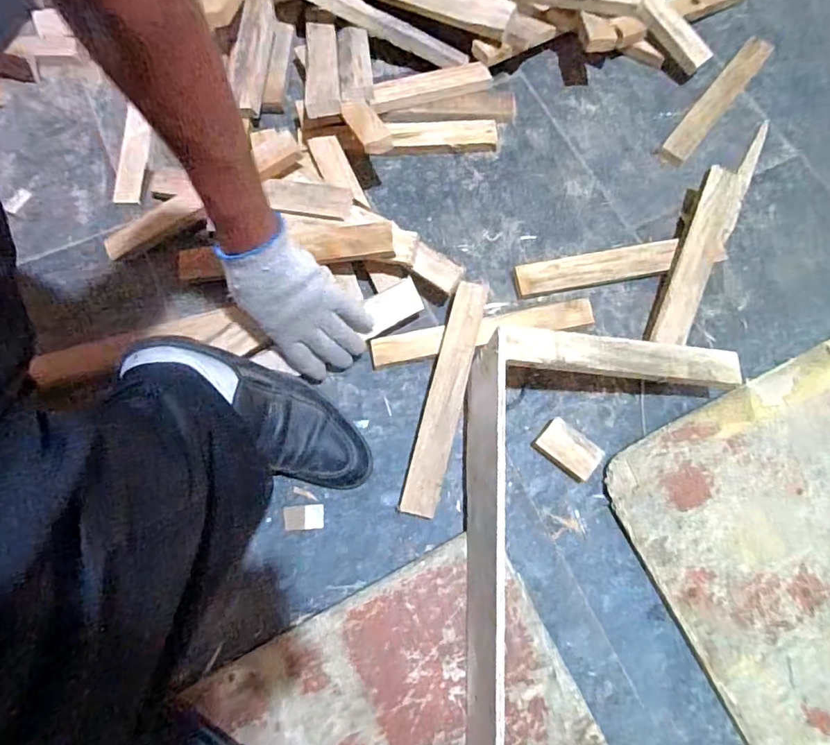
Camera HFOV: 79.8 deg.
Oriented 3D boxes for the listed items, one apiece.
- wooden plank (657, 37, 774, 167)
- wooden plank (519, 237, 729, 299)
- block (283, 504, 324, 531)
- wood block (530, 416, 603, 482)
[{"bbox_3d":[0.449,-0.406,0.740,0.038,0.021,0.264,39,77,9],"label":"wooden plank"},{"bbox_3d":[0.268,-0.141,0.653,0.276,0.022,0.042,-10,75,-4],"label":"wooden plank"},{"bbox_3d":[-0.125,0.162,0.555,0.044,0.012,0.026,-4,74,-2],"label":"block"},{"bbox_3d":[0.177,0.088,0.575,0.071,0.029,0.043,35,76,8],"label":"wood block"}]

